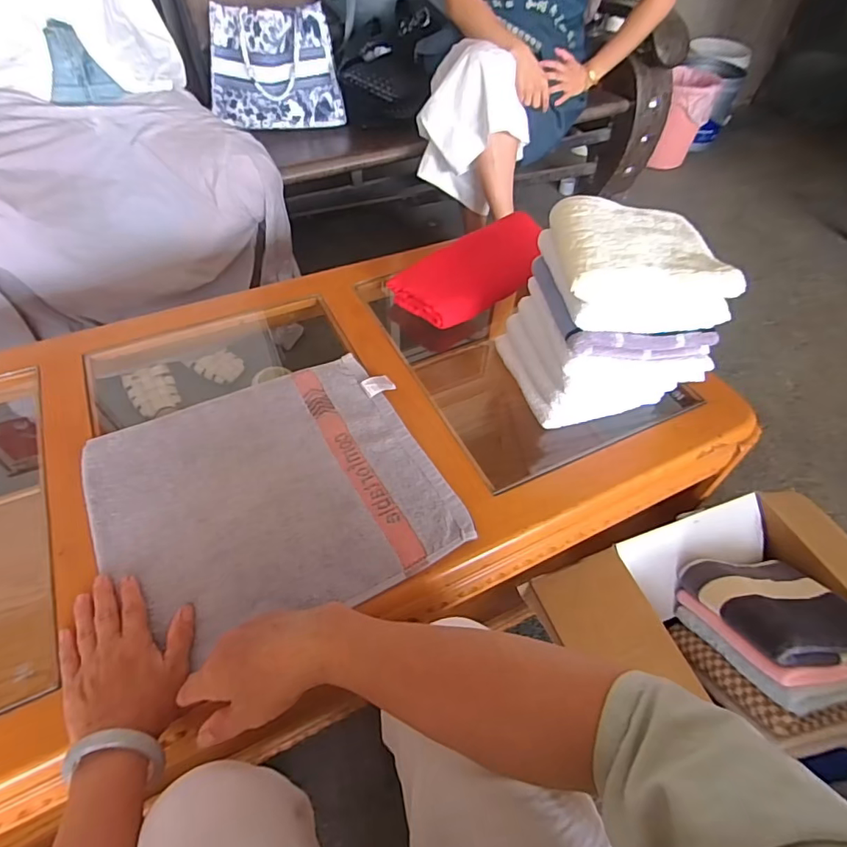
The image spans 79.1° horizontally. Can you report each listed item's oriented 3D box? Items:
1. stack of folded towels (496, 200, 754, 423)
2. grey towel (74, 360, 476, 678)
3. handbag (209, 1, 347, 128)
[{"bbox_3d":[0.226,-0.139,0.641,0.198,0.199,0.177,-6,51,-8],"label":"stack of folded towels"},{"bbox_3d":[-0.170,0.073,0.582,0.357,0.012,0.308,-21,55,-19],"label":"grey towel"},{"bbox_3d":[-0.373,-0.893,1.290,0.313,0.233,0.126,-9,51,-10],"label":"handbag"}]

